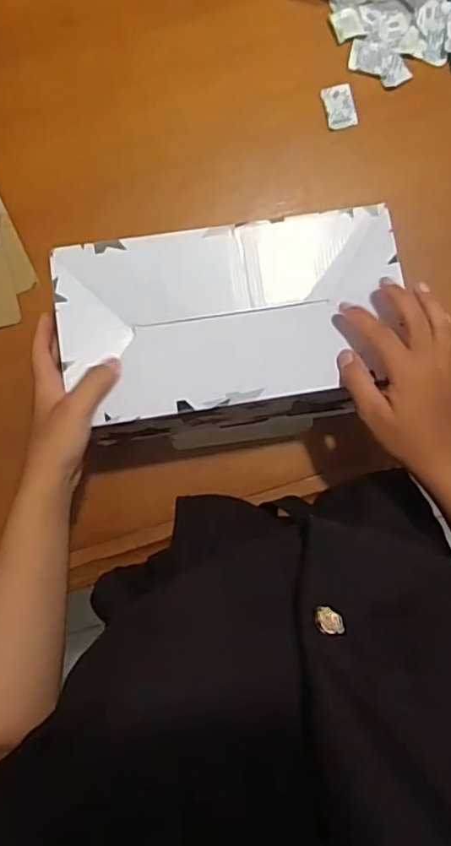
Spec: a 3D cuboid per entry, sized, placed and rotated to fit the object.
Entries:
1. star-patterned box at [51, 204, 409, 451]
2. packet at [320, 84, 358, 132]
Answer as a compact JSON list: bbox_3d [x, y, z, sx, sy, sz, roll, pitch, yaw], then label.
[{"bbox_3d":[0.005,-0.073,0.526,0.266,0.117,0.172,-7,88,-1],"label":"star-patterned box"},{"bbox_3d":[0.115,-0.317,0.604,0.030,0.005,0.043,-13,88,-1],"label":"packet"}]

